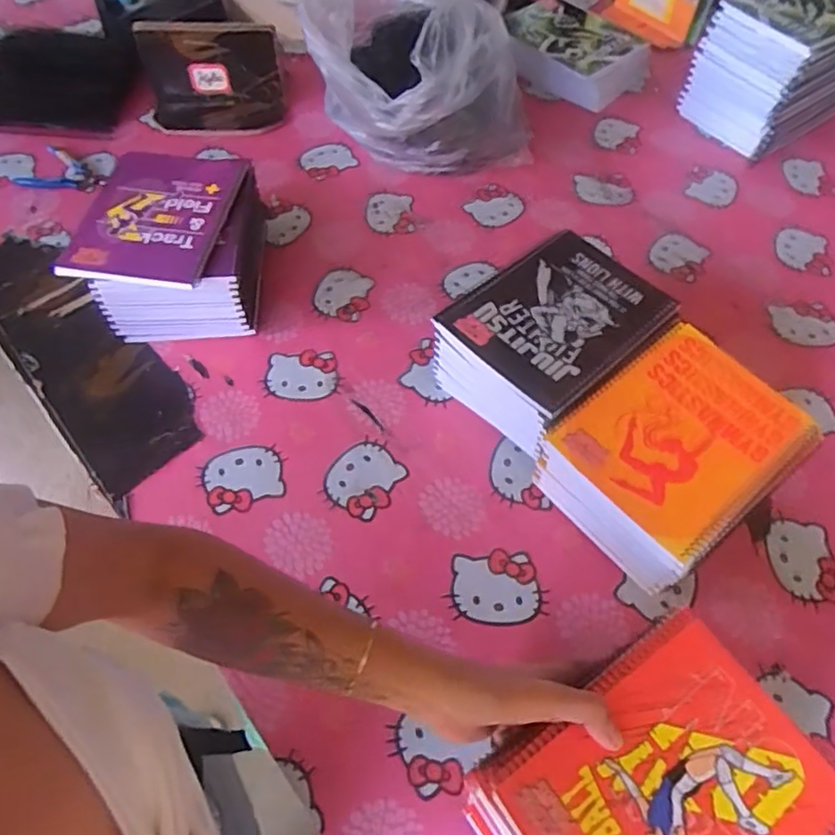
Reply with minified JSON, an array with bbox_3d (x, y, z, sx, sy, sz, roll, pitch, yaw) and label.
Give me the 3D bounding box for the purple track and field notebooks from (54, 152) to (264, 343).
[{"bbox_3d":[-0.275,-0.200,0.763,0.173,0.114,0.200,3,57,1],"label":"purple track and field notebooks"}]

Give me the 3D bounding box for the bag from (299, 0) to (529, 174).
[{"bbox_3d":[-0.018,-0.486,0.893,0.256,0.193,0.325,-33,64,-20],"label":"bag"}]

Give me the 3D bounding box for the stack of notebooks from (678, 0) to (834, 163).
[{"bbox_3d":[0.524,-0.505,0.935,0.220,0.160,0.165,-28,62,-18],"label":"stack of notebooks"}]

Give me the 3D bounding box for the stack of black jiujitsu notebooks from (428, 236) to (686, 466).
[{"bbox_3d":[0.138,-0.073,0.684,0.196,0.121,0.164,-36,65,-22],"label":"stack of black jiujitsu notebooks"}]

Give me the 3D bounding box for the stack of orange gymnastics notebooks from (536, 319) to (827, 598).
[{"bbox_3d":[0.227,0.047,0.611,0.203,0.122,0.159,-35,64,-20],"label":"stack of orange gymnastics notebooks"}]

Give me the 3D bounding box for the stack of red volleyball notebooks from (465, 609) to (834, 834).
[{"bbox_3d":[0.160,0.255,0.434,0.212,0.045,0.160,-30,63,-19],"label":"stack of red volleyball notebooks"}]

